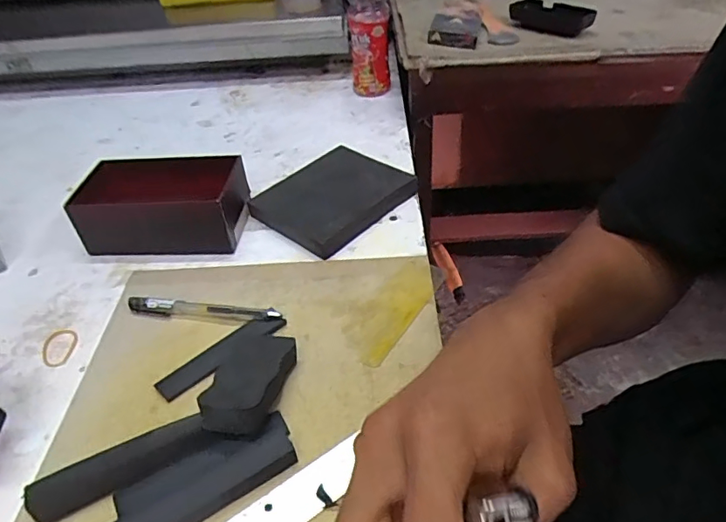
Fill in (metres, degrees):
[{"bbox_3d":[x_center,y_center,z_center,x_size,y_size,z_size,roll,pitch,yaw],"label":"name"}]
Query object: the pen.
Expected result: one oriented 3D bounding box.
[{"bbox_3d":[-0.137,0.042,0.450,0.138,0.014,0.015,2,41,10],"label":"pen"}]

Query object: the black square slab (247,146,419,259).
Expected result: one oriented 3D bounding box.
[{"bbox_3d":[-0.028,-0.070,0.560,0.119,0.022,0.148,30,52,35],"label":"black square slab"}]

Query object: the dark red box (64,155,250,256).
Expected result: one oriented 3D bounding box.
[{"bbox_3d":[-0.208,-0.057,0.540,0.179,0.059,0.091,0,40,7],"label":"dark red box"}]

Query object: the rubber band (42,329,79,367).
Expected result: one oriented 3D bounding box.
[{"bbox_3d":[-0.255,0.072,0.442,0.027,0.004,0.042,-9,40,-3],"label":"rubber band"}]

